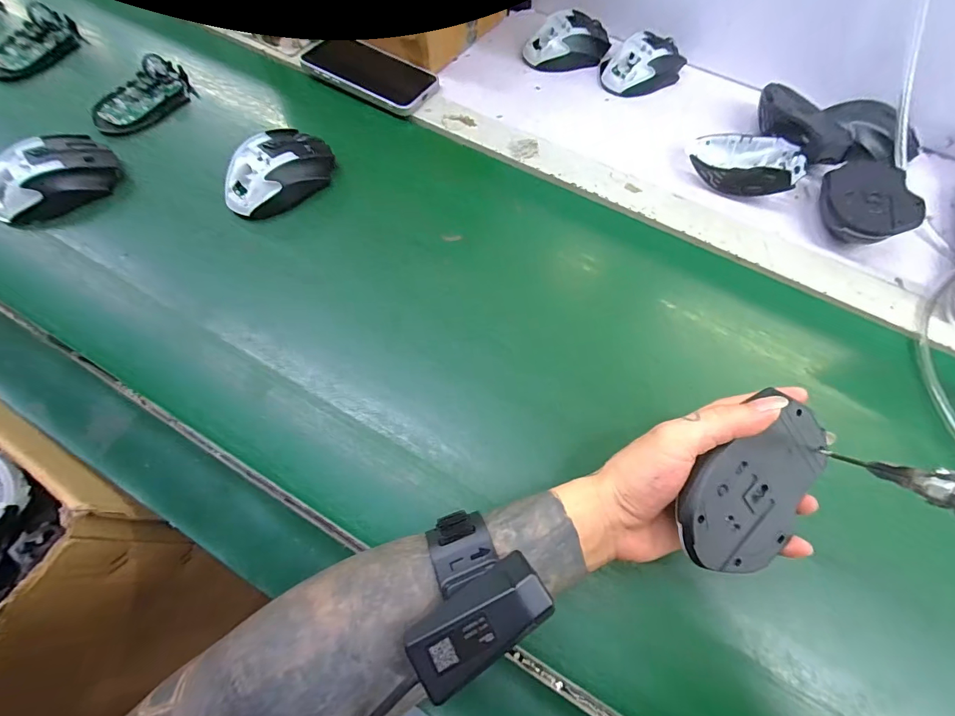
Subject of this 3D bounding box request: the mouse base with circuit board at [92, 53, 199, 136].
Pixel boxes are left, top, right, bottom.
[{"bbox_3d":[-0.376,-0.292,0.451,0.067,0.024,0.110,38,69,14],"label":"mouse base with circuit board"}]

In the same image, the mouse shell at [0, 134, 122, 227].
[{"bbox_3d":[-0.407,-0.173,0.387,0.072,0.032,0.110,33,68,11],"label":"mouse shell"}]

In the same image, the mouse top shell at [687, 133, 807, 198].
[{"bbox_3d":[0.286,-0.212,0.439,0.112,0.040,0.081,29,67,10],"label":"mouse top shell"}]

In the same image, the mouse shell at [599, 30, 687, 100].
[{"bbox_3d":[0.214,-0.376,0.513,0.113,0.033,0.061,-24,69,-13],"label":"mouse shell"}]

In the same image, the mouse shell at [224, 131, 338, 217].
[{"bbox_3d":[-0.203,-0.191,0.406,0.069,0.038,0.111,42,70,15],"label":"mouse shell"}]

